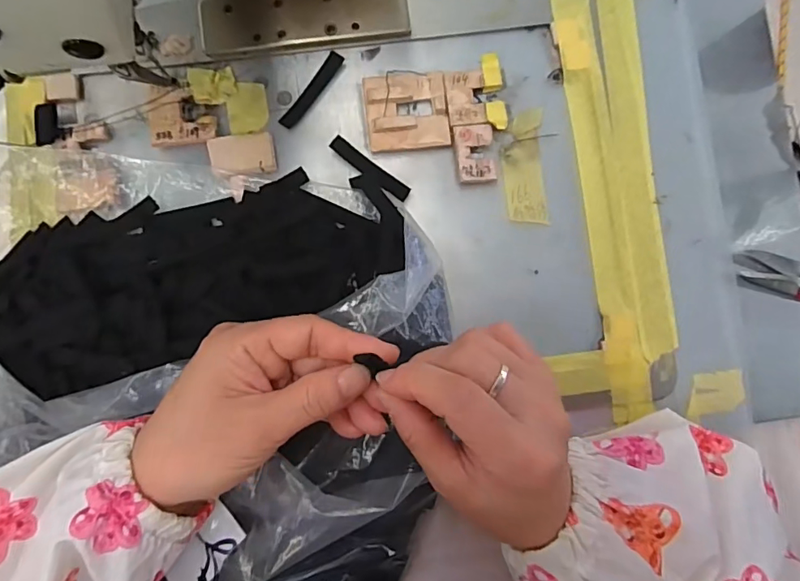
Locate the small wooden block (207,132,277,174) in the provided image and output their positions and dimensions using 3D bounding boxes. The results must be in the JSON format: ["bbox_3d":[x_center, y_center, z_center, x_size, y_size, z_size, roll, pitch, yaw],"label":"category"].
[{"bbox_3d":[-0.092,-0.080,0.285,0.036,0.008,0.024,-5,86,-2],"label":"small wooden block"}]

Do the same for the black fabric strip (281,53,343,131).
[{"bbox_3d":[-0.053,-0.122,0.293,0.009,0.004,0.055,36,85,1],"label":"black fabric strip"}]

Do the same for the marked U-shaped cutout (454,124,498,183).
[{"bbox_3d":[0.046,-0.082,0.293,0.023,0.005,0.035,-5,86,-2],"label":"marked U-shaped cutout"}]

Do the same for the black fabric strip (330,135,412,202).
[{"bbox_3d":[-0.018,-0.072,0.290,0.054,0.004,0.011,35,85,1],"label":"black fabric strip"}]

